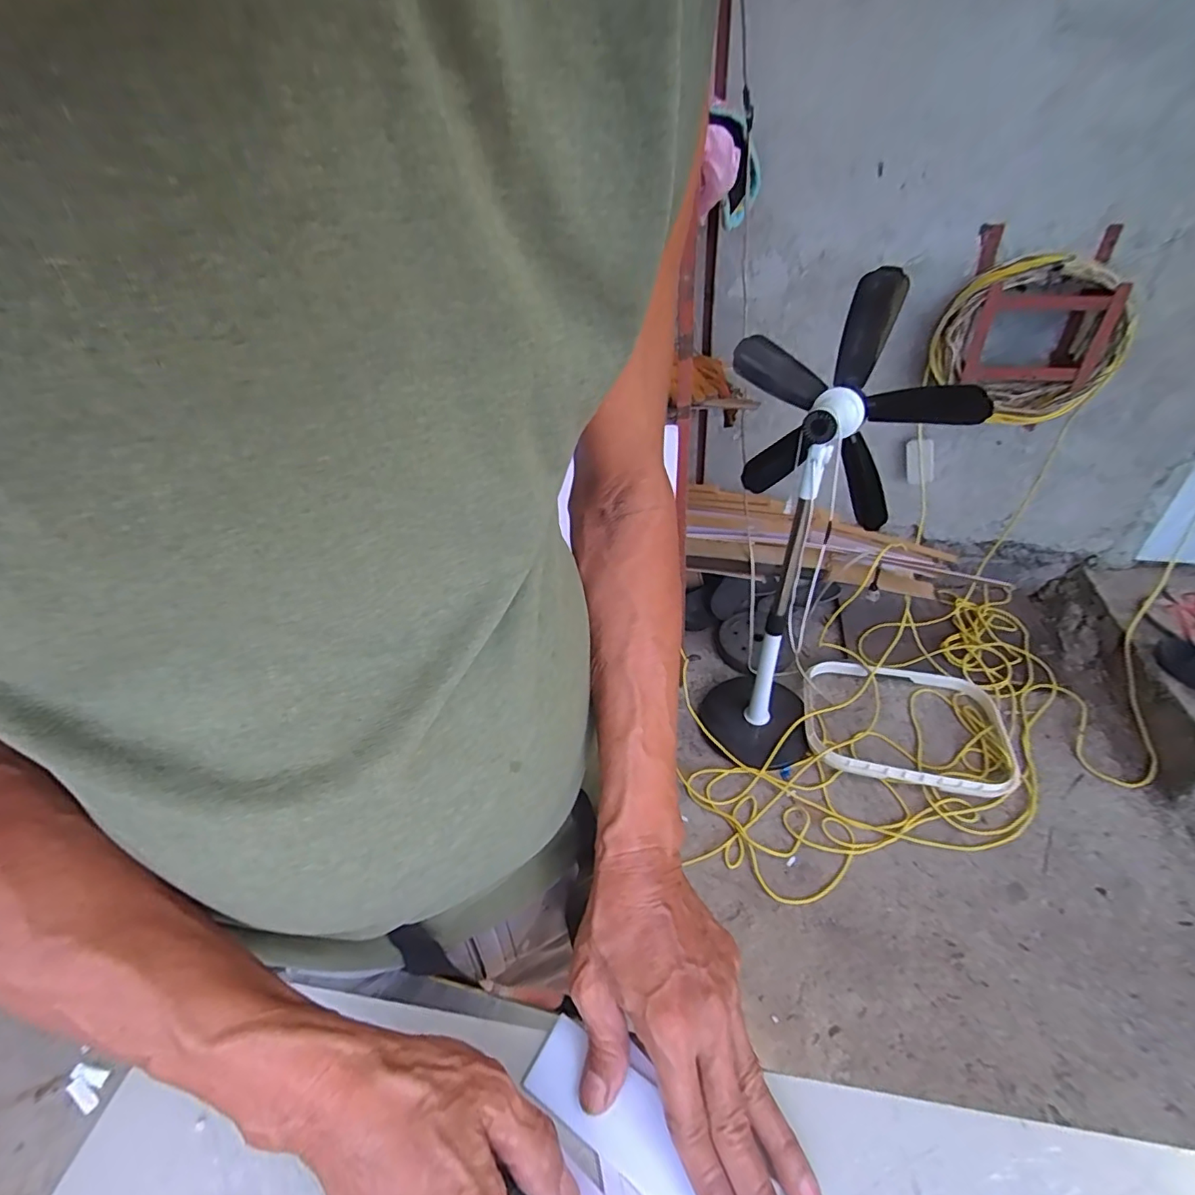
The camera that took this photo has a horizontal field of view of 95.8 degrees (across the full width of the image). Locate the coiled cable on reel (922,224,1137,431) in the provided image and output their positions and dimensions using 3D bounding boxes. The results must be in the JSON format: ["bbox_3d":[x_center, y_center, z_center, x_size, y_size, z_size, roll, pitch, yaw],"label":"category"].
[{"bbox_3d":[0.857,-0.539,1.101,0.293,0.313,0.273,9,41,16],"label":"coiled cable on reel"}]

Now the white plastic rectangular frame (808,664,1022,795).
[{"bbox_3d":[0.750,0.302,1.325,0.466,0.052,0.344,7,40,15],"label":"white plastic rectangular frame"}]

